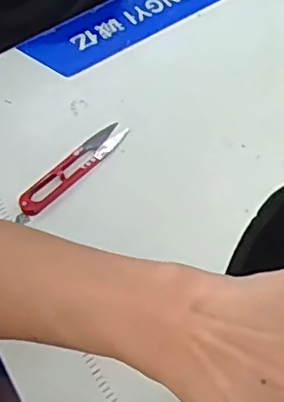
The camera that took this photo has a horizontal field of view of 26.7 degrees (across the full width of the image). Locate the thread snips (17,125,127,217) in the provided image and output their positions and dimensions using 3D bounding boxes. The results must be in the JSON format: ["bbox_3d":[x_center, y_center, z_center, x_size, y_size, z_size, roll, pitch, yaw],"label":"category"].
[{"bbox_3d":[-0.061,-0.032,0.538,0.024,0.006,0.120,36,69,27],"label":"thread snips"}]

